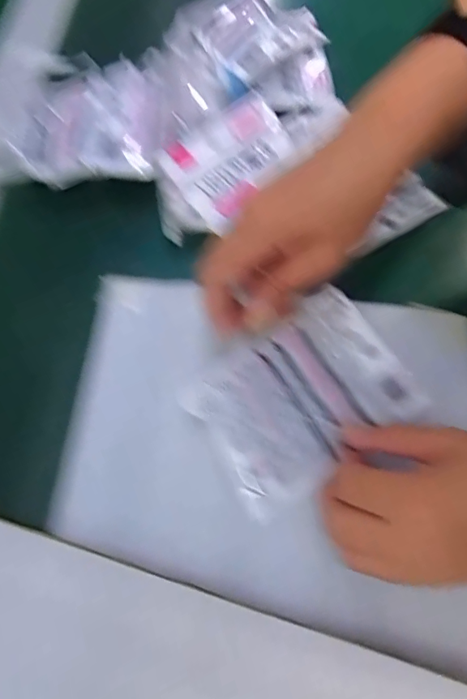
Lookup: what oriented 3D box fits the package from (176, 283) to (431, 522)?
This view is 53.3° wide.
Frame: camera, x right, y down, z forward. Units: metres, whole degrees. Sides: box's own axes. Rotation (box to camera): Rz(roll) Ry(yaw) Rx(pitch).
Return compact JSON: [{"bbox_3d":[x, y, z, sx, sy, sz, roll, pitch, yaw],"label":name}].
[{"bbox_3d":[0.045,0.027,0.299,0.133,0.018,0.097,-33,71,-15],"label":"package"}]

